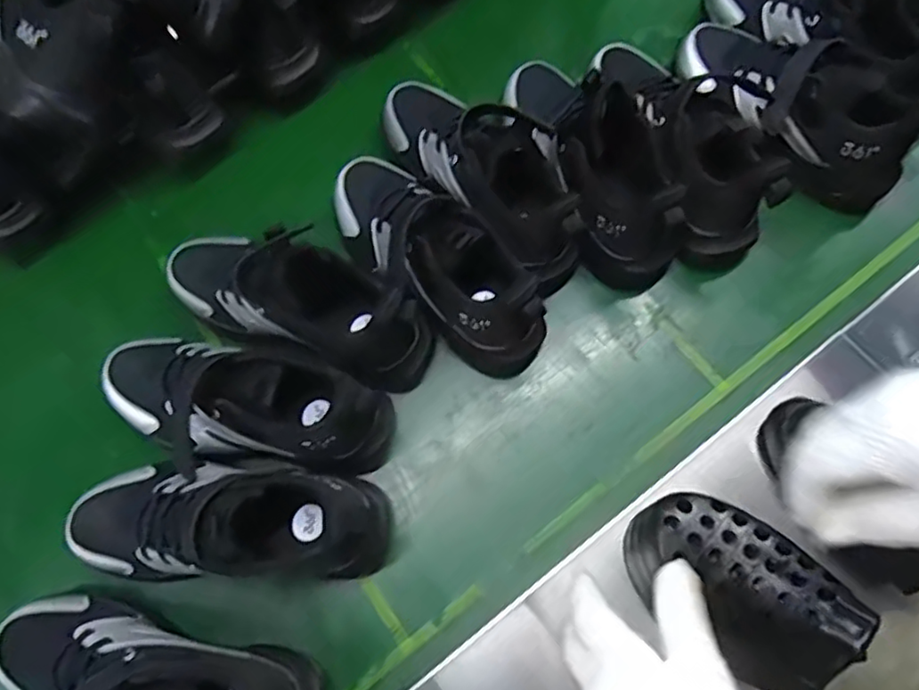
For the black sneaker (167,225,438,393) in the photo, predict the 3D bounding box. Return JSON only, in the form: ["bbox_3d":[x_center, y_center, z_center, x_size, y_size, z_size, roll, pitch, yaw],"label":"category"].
[{"bbox_3d":[-0.142,-0.041,0.519,0.250,0.135,0.083,23,72,8],"label":"black sneaker"}]

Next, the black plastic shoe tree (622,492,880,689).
[{"bbox_3d":[0.176,0.152,0.405,0.133,0.070,0.080,33,74,13],"label":"black plastic shoe tree"}]

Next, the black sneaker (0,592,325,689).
[{"bbox_3d":[-0.219,0.242,0.432,0.233,0.110,0.094,14,71,5],"label":"black sneaker"}]

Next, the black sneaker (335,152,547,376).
[{"bbox_3d":[-0.025,-0.078,0.548,0.088,0.103,0.240,-39,75,-12],"label":"black sneaker"}]

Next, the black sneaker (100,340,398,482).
[{"bbox_3d":[-0.181,0.053,0.506,0.239,0.103,0.095,13,71,5],"label":"black sneaker"}]

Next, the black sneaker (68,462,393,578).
[{"bbox_3d":[-0.179,0.127,0.467,0.238,0.121,0.085,1,70,1],"label":"black sneaker"}]

